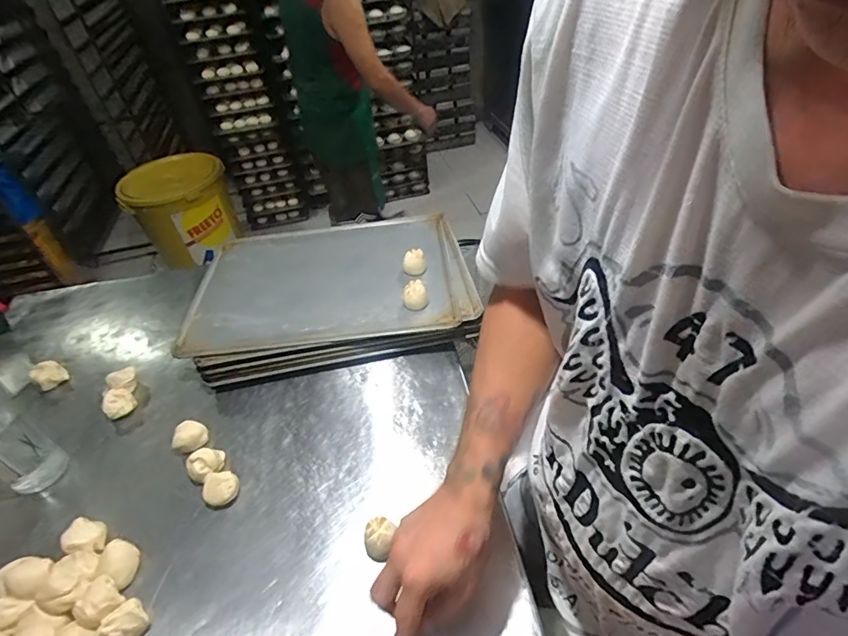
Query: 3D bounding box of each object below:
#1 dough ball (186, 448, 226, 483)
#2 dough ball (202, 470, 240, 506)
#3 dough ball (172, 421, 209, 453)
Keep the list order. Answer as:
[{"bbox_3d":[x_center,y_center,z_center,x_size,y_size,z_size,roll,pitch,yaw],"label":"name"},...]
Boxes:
[{"bbox_3d":[-0.297,0.202,0.637,0.043,0.031,0.042,-3,42,2],"label":"dough ball"},{"bbox_3d":[-0.264,0.223,0.607,0.047,0.034,0.036,3,42,8],"label":"dough ball"},{"bbox_3d":[-0.340,0.176,0.679,0.040,0.037,0.048,27,50,30],"label":"dough ball"}]

